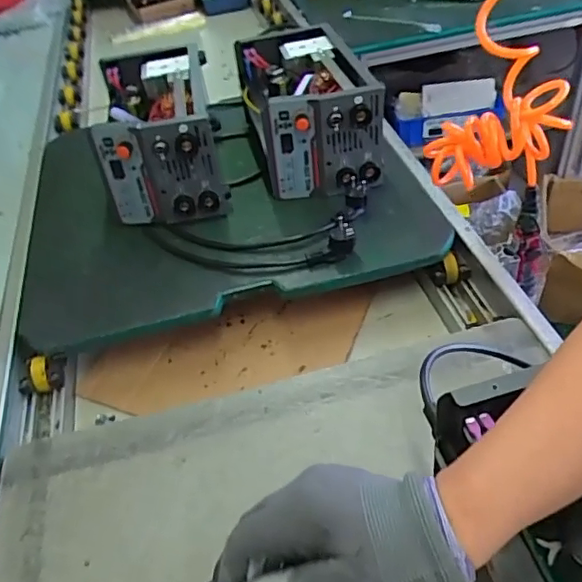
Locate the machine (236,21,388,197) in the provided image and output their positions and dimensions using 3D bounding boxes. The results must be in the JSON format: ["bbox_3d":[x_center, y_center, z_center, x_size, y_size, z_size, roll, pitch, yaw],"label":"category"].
[{"bbox_3d":[0.026,-0.280,0.927,0.169,0.155,0.314,-13,43,-6],"label":"machine"}]

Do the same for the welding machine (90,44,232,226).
[{"bbox_3d":[-0.200,-0.245,0.919,0.160,0.164,0.296,-11,43,-3],"label":"welding machine"}]

